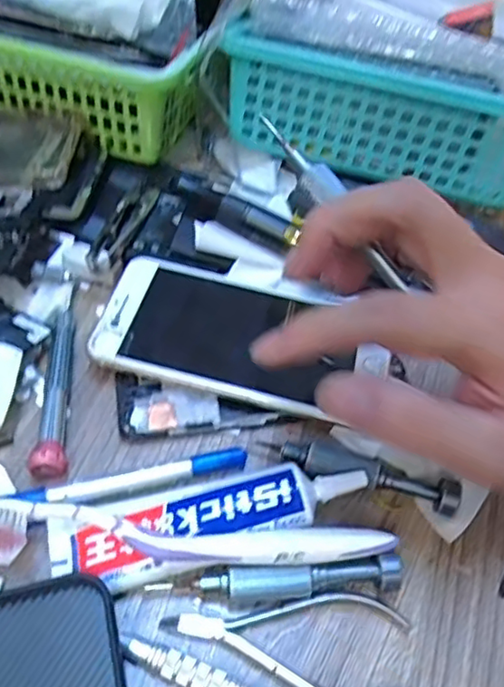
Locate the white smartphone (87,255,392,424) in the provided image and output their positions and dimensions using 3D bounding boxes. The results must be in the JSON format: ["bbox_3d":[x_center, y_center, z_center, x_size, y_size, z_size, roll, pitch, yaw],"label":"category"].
[{"bbox_3d":[-0.005,-0.006,0.338,0.149,0.009,0.075,14,52,6],"label":"white smartphone"}]

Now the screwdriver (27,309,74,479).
[{"bbox_3d":[-0.100,0.022,0.317,0.016,0.017,0.096,-5,52,-9],"label":"screwdriver"}]

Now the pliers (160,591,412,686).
[{"bbox_3d":[0.015,0.124,0.253,0.100,0.008,0.044,3,52,-3],"label":"pliers"}]

